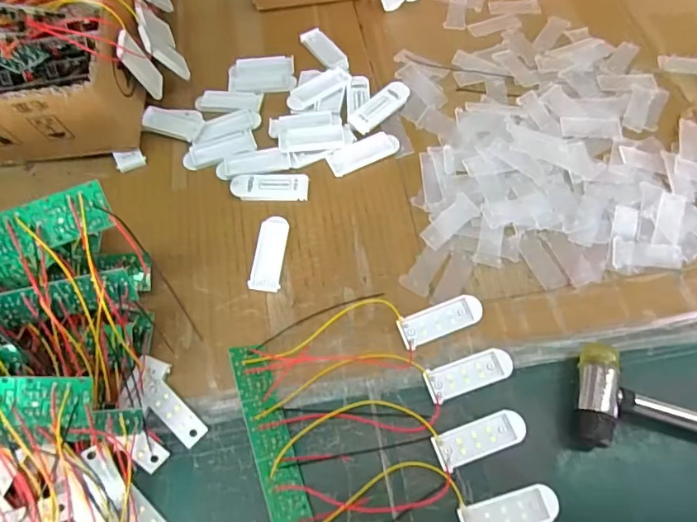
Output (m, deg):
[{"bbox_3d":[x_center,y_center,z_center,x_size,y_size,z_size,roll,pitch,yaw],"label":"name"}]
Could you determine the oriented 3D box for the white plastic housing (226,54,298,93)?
[{"bbox_3d":[-0.076,-0.164,0.444,0.057,0.004,0.042,-3,64,0],"label":"white plastic housing"}]

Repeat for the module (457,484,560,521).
[{"bbox_3d":[0.093,0.146,0.291,0.058,0.004,0.021,-14,64,-6],"label":"module"}]

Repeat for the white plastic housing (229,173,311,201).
[{"bbox_3d":[-0.059,-0.056,0.383,0.057,0.006,0.021,0,64,1],"label":"white plastic housing"}]

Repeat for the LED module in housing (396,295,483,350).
[{"bbox_3d":[0.062,0.040,0.339,0.057,0.009,0.019,-21,65,-9],"label":"LED module in housing"}]

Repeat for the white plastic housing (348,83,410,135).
[{"bbox_3d":[0.026,-0.127,0.414,0.061,0.008,0.022,-41,70,-17],"label":"white plastic housing"}]

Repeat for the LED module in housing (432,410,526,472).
[{"bbox_3d":[0.081,0.108,0.309,0.058,0.004,0.020,-18,65,-8],"label":"LED module in housing"}]

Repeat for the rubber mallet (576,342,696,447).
[{"bbox_3d":[0.257,0.104,0.299,0.237,0.022,0.058,12,64,7],"label":"rubber mallet"}]

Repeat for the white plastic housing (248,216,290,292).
[{"bbox_3d":[-0.056,-0.007,0.361,0.021,0.006,0.058,4,64,3],"label":"white plastic housing"}]

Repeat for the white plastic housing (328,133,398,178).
[{"bbox_3d":[0.012,-0.084,0.397,0.056,0.008,0.020,-24,66,-10],"label":"white plastic housing"}]

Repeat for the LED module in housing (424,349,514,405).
[{"bbox_3d":[0.078,0.073,0.326,0.057,0.004,0.021,-16,65,-7],"label":"LED module in housing"}]

